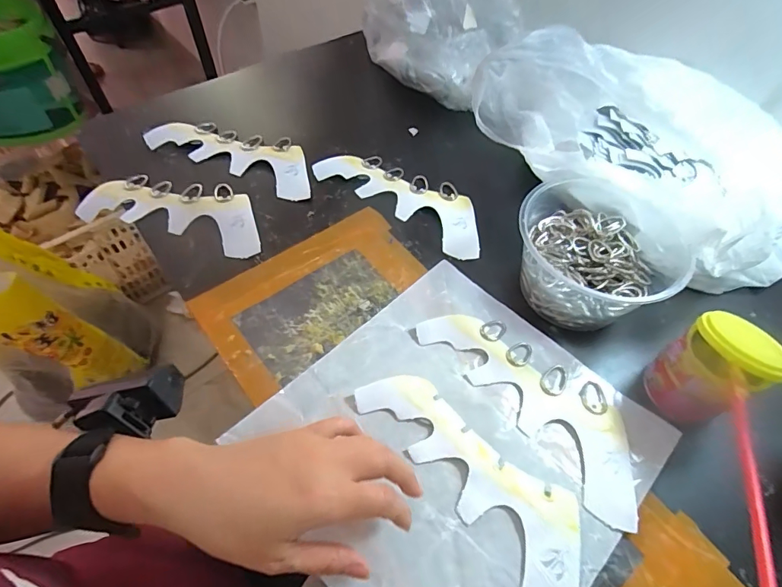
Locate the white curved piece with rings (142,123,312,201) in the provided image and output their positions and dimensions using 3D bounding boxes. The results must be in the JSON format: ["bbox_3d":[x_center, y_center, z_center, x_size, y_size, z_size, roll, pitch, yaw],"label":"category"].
[{"bbox_3d":[-0.184,-0.177,0.557,0.220,0.015,0.085,22,57,13],"label":"white curved piece with rings"}]

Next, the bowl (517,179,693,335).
[{"bbox_3d":[0.200,-0.044,0.433,0.146,0.076,0.154,1,55,-1],"label":"bowl"}]

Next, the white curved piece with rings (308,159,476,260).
[{"bbox_3d":[0.016,-0.113,0.521,0.216,0.009,0.085,30,59,18],"label":"white curved piece with rings"}]

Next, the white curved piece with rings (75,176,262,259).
[{"bbox_3d":[-0.233,-0.093,0.494,0.212,0.010,0.083,13,56,7],"label":"white curved piece with rings"}]

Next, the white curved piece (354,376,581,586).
[{"bbox_3d":[0.065,0.140,0.346,0.077,0.006,0.212,-34,63,-23],"label":"white curved piece"}]

